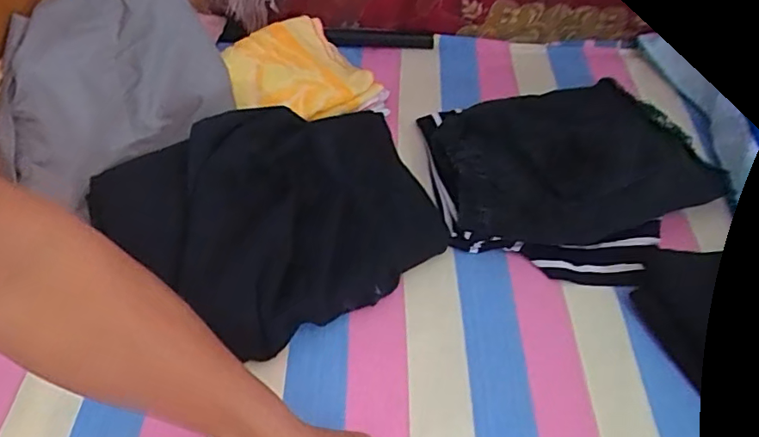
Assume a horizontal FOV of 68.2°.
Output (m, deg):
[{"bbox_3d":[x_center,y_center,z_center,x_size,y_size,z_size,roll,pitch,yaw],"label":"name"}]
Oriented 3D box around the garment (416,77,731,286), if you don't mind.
[{"bbox_3d":[0.205,-0.058,0.649,0.284,0.085,0.261,2,47,-2],"label":"garment"}]

